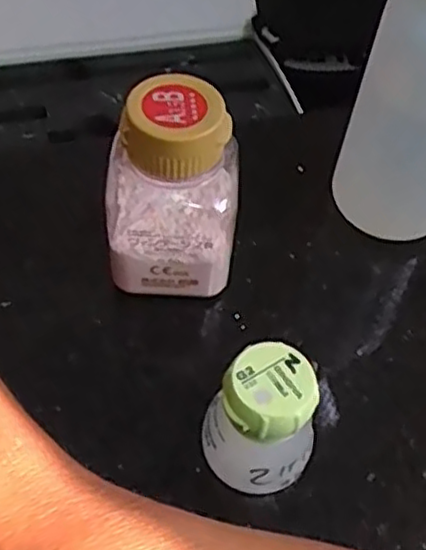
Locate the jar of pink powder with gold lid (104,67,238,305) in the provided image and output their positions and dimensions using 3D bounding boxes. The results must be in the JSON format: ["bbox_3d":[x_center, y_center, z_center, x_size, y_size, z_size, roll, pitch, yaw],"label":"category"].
[{"bbox_3d":[-0.013,-0.026,0.222,0.041,0.067,0.031,2,54,-3],"label":"jar of pink powder with gold lid"}]

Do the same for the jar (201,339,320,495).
[{"bbox_3d":[0.014,0.044,0.196,0.028,0.044,0.027,2,54,-3],"label":"jar"}]

